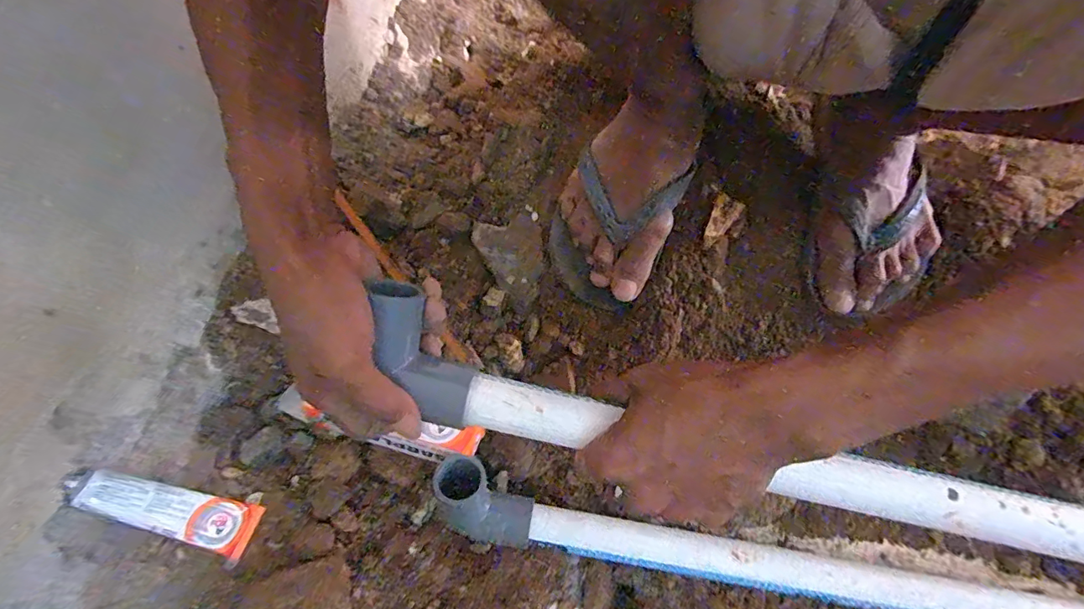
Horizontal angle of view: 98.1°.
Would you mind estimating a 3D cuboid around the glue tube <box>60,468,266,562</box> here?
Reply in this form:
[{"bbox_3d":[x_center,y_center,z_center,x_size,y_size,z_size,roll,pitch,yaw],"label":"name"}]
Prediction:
[{"bbox_3d":[-0.285,0.157,0.360,0.019,0.126,0.038,-8,52,47],"label":"glue tube"}]

